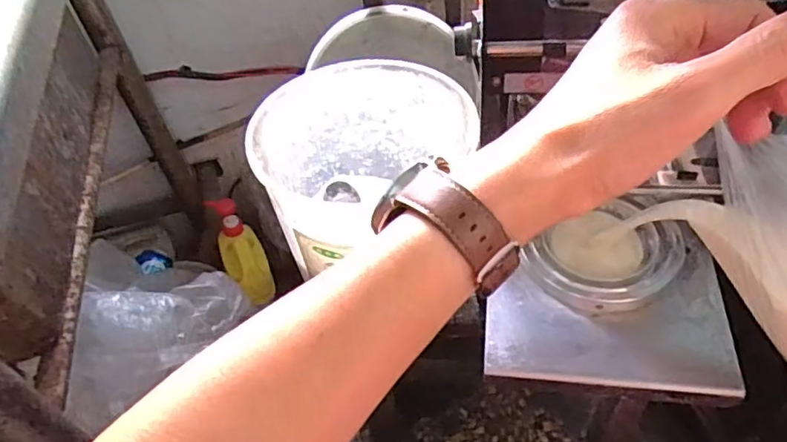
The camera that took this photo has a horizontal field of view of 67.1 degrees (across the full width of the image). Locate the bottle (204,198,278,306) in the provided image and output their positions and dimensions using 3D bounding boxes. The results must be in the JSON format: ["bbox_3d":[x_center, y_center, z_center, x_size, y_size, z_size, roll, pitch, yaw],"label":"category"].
[{"bbox_3d":[-0.247,0.048,0.958,0.066,0.053,0.217,-24,52,-14],"label":"bottle"}]

